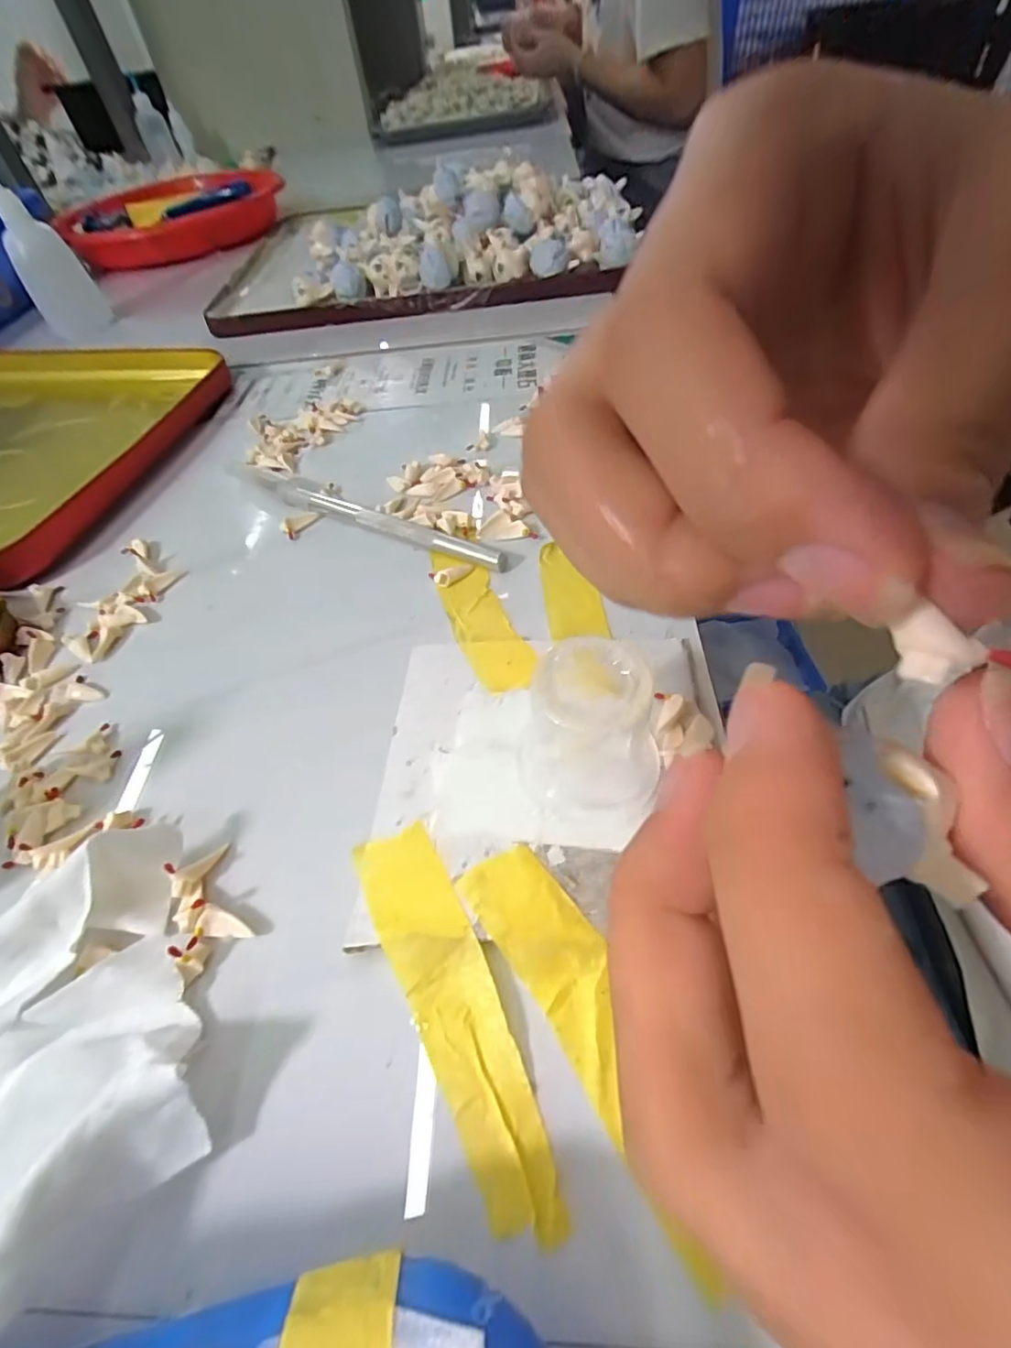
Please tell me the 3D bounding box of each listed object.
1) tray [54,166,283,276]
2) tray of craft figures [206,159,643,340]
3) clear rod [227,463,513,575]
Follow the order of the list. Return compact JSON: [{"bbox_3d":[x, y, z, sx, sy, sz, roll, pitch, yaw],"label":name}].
[{"bbox_3d":[-0.335,-0.459,0.556,0.192,0.029,0.221,-32,55,-18],"label":"tray"},{"bbox_3d":[-0.063,-0.320,0.406,0.297,0.057,0.168,-4,52,5],"label":"tray of craft figures"},{"bbox_3d":[-0.068,-0.070,0.237,0.157,0.008,0.012,22,58,23],"label":"clear rod"}]

